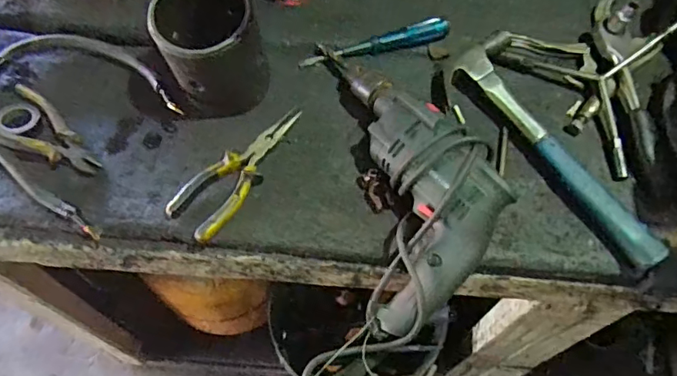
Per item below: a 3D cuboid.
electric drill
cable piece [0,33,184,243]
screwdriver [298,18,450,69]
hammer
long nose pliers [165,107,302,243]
[{"bbox_3d":[0.086,-0.023,0.571,0.140,0.083,0.343,-10,72,-6],"label":"electric drill"},{"bbox_3d":[-0.327,-0.093,0.649,0.264,0.039,0.205,33,68,15],"label":"cable piece"},{"bbox_3d":[0.045,-0.191,0.689,0.192,0.037,0.024,-9,64,-5],"label":"screwdriver"},{"bbox_3d":[0.246,-0.045,0.612,0.092,0.031,0.325,-27,67,-13],"label":"hammer"},{"bbox_3d":[-0.109,-0.025,0.617,0.061,0.019,0.195,36,68,16],"label":"long nose pliers"}]

